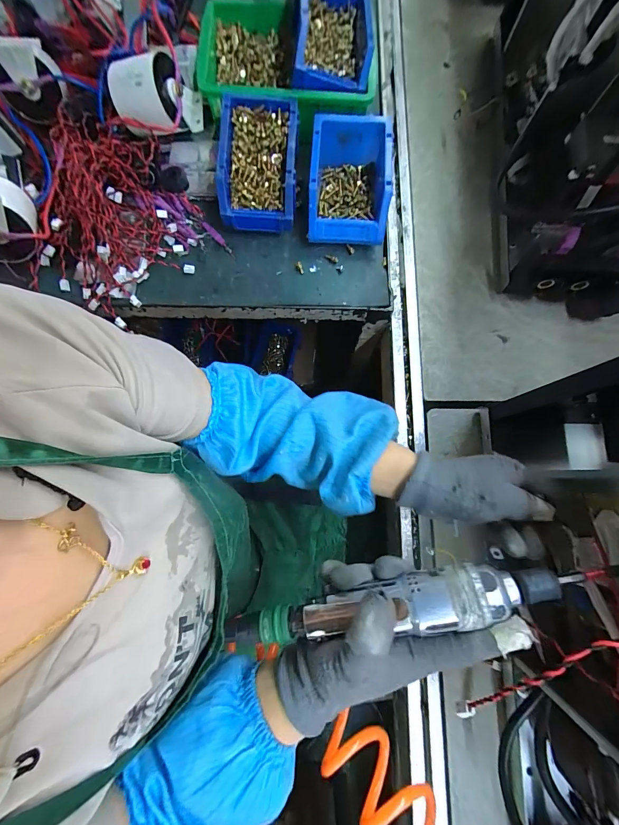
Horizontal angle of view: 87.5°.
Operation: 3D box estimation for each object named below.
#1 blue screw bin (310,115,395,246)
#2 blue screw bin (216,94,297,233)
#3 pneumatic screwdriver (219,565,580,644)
[{"bbox_3d":[0.058,-0.329,0.468,0.111,0.071,0.158,3,80,1],"label":"blue screw bin"},{"bbox_3d":[-0.072,-0.356,0.475,0.105,0.076,0.168,2,80,1],"label":"blue screw bin"},{"bbox_3d":[0.057,0.144,0.236,0.254,0.033,0.036,-14,80,9],"label":"pneumatic screwdriver"}]

